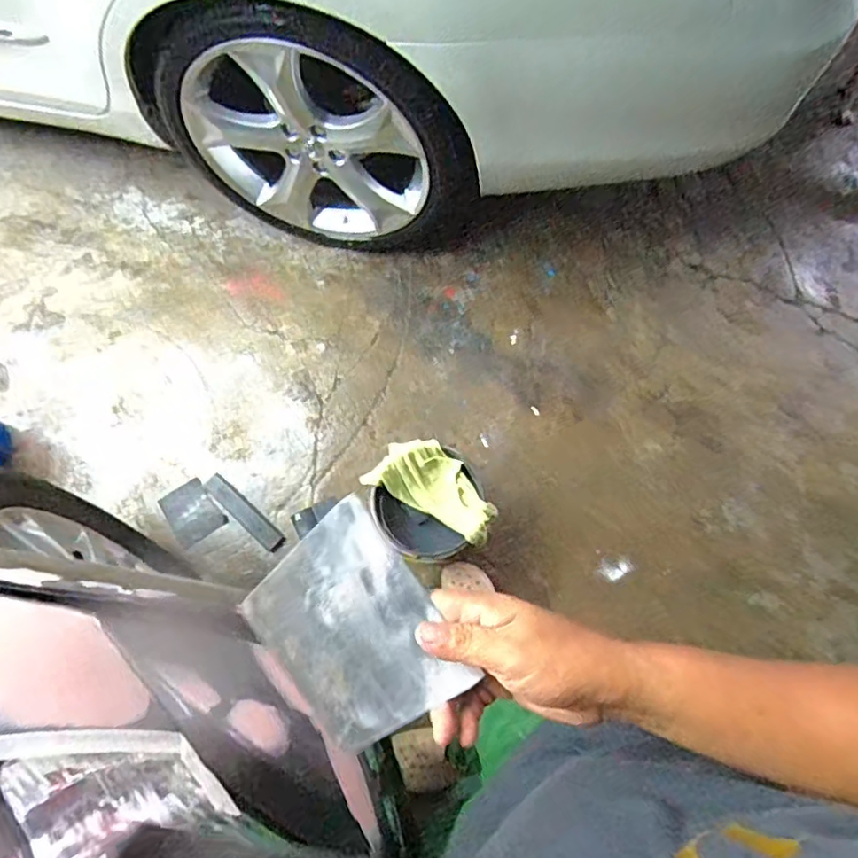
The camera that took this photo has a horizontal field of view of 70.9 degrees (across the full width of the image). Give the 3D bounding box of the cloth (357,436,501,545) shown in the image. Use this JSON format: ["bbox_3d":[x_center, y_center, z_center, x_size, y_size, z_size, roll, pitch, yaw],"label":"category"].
[{"bbox_3d":[0.014,0.111,1.227,0.270,0.055,0.140,29,74,6],"label":"cloth"}]

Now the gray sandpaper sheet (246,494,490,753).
[{"bbox_3d":[-0.045,0.127,0.380,0.094,0.004,0.134,-36,91,-10],"label":"gray sandpaper sheet"}]

